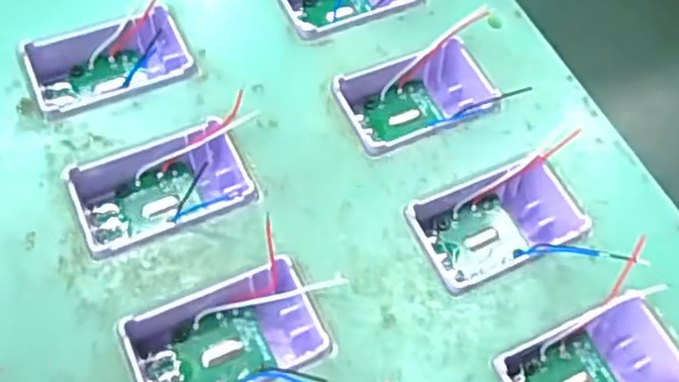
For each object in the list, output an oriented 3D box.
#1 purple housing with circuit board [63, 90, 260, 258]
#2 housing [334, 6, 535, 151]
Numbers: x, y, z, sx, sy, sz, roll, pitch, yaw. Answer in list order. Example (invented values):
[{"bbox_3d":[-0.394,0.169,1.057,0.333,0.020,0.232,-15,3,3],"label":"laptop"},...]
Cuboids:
[{"bbox_3d":[-0.032,0.000,0.134,0.035,0.011,0.021,-19,66,-15],"label":"purple housing with circuit board"},{"bbox_3d":[0.018,-0.020,0.151,0.038,0.015,0.020,-22,67,-17],"label":"housing"}]

